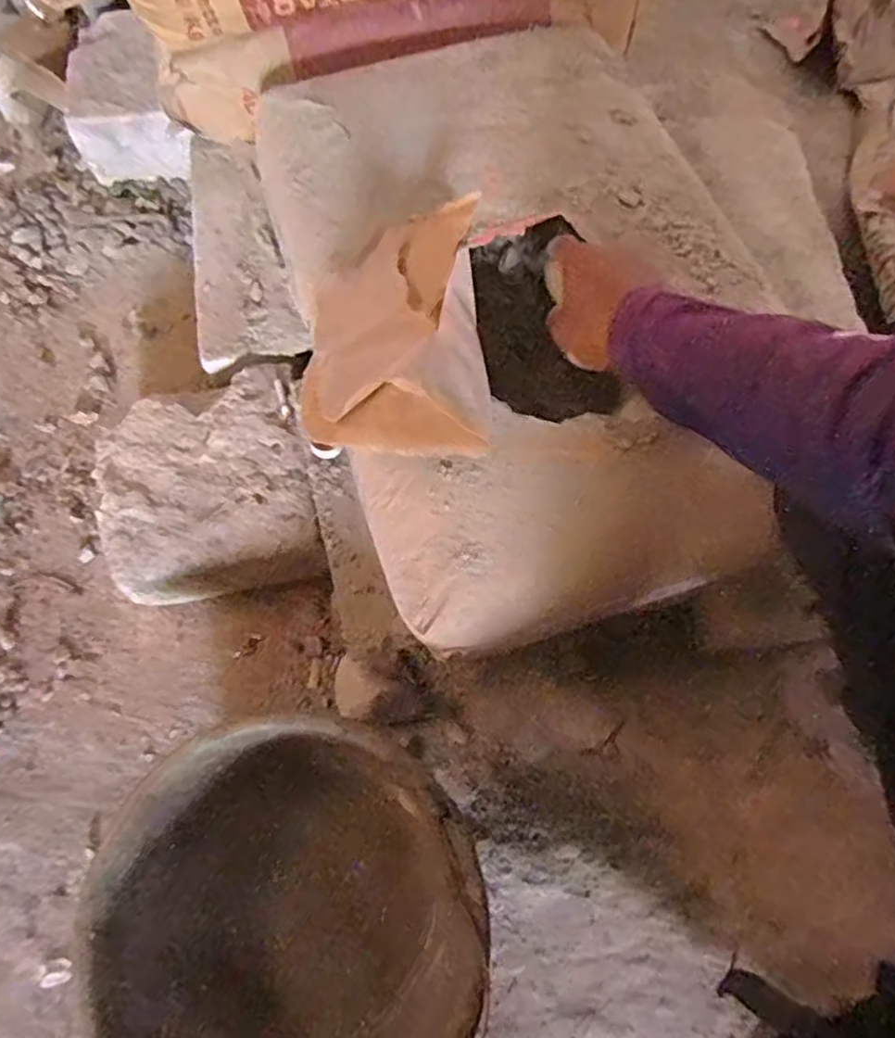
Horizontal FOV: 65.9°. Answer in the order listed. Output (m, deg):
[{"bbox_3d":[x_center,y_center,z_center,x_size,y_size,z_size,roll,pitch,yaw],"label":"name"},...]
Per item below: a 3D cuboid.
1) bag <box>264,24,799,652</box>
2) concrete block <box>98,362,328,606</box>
[{"bbox_3d":[0.053,-0.189,0.538,0.393,0.126,0.549,2,66,0],"label":"bag"},{"bbox_3d":[-0.221,-0.025,0.675,0.189,0.102,0.203,-9,69,-3],"label":"concrete block"}]

